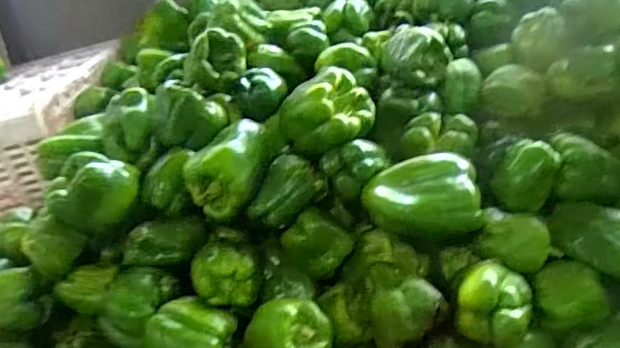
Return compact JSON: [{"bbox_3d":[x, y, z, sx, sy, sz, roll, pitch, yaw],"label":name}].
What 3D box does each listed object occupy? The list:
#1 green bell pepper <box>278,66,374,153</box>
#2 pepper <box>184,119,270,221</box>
[{"bbox_3d":[0.021,-0.066,0.632,0.108,0.074,0.071,-6,27,-4],"label":"green bell pepper"},{"bbox_3d":[-0.088,-0.006,0.632,0.080,0.075,0.093,0,27,9],"label":"pepper"}]

